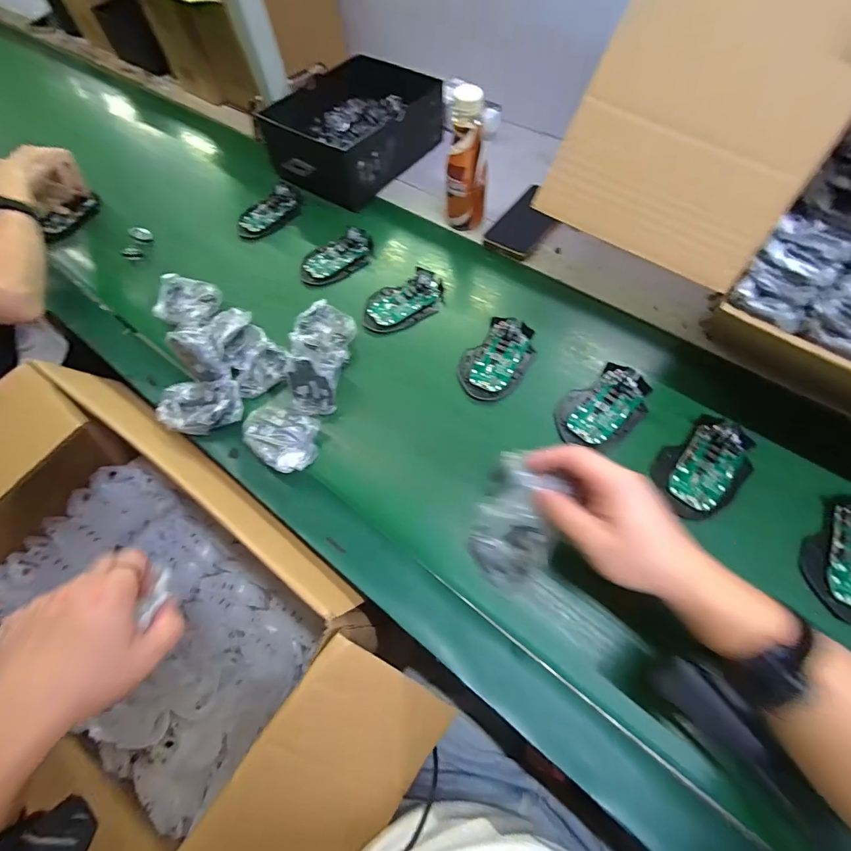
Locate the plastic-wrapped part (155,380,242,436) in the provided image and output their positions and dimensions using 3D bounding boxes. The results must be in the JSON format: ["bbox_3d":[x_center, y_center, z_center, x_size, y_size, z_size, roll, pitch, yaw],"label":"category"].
[{"bbox_3d":[-0.264,-0.023,0.478,0.088,0.027,0.063,-6,63,1],"label":"plastic-wrapped part"}]

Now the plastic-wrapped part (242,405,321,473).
[{"bbox_3d":[-0.156,0.011,0.451,0.072,0.040,0.066,-2,63,3],"label":"plastic-wrapped part"}]

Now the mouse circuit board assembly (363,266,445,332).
[{"bbox_3d":[-0.029,-0.166,0.542,0.114,0.027,0.068,-30,65,-11],"label":"mouse circuit board assembly"}]

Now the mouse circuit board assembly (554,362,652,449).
[{"bbox_3d":[0.197,-0.022,0.453,0.114,0.025,0.068,-32,65,-12],"label":"mouse circuit board assembly"}]

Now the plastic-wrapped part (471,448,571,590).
[{"bbox_3d":[0.086,0.089,0.378,0.073,0.035,0.117,27,109,19],"label":"plastic-wrapped part"}]

